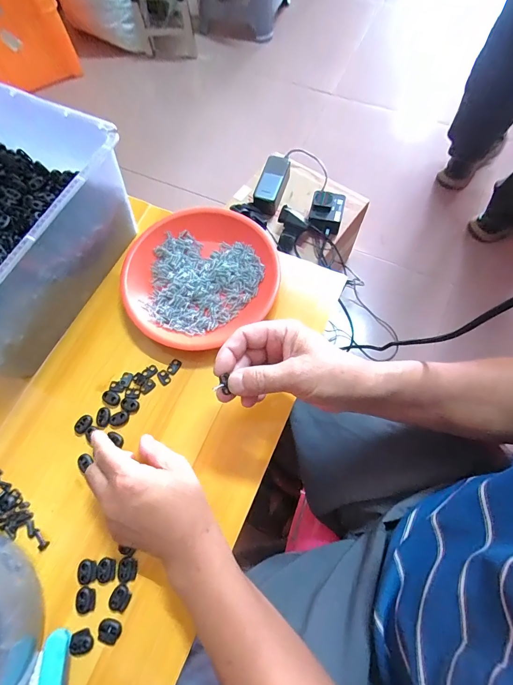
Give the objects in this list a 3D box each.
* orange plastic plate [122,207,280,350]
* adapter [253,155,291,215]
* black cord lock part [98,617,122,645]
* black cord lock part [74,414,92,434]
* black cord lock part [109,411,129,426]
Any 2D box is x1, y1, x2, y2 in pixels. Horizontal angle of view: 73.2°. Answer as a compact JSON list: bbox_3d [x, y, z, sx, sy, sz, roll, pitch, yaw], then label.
[{"bbox_3d":[-0.074,-0.088,0.441,0.187,0.025,0.181,-40,73,-11],"label":"orange plastic plate"},{"bbox_3d":[0.035,-0.368,0.797,0.060,0.041,0.139,19,84,9],"label":"adapter"},{"bbox_3d":[-0.139,0.273,0.326,0.021,0.004,0.020,19,72,9],"label":"black cord lock part"},{"bbox_3d":[-0.198,0.093,0.395,0.014,0.007,0.022,34,75,14],"label":"black cord lock part"},{"bbox_3d":[-0.157,0.087,0.394,0.021,0.004,0.015,-17,70,-3],"label":"black cord lock part"}]

